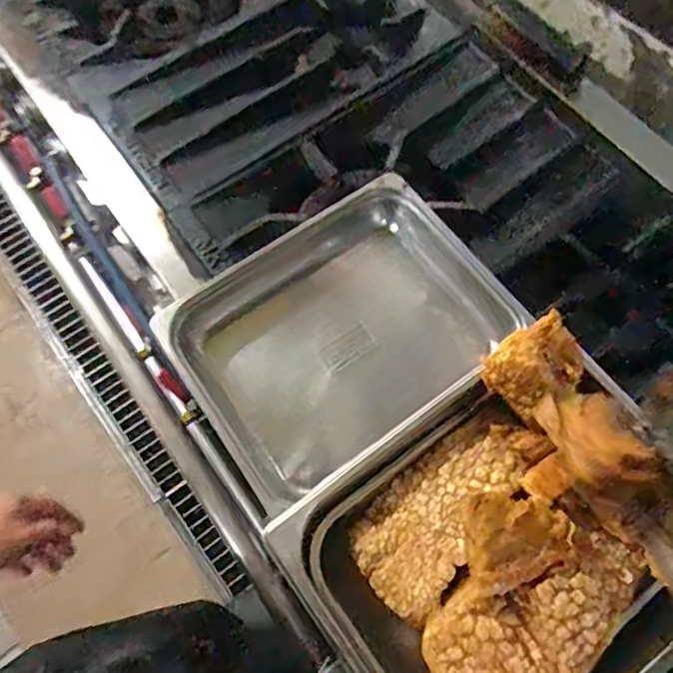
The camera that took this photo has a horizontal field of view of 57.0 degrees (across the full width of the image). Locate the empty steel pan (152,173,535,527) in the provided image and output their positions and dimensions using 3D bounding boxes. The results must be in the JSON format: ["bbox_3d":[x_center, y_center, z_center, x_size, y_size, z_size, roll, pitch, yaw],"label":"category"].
[{"bbox_3d":[0.008,-0.010,0.663,0.338,0.059,0.236,-36,71,-11],"label":"empty steel pan"}]

